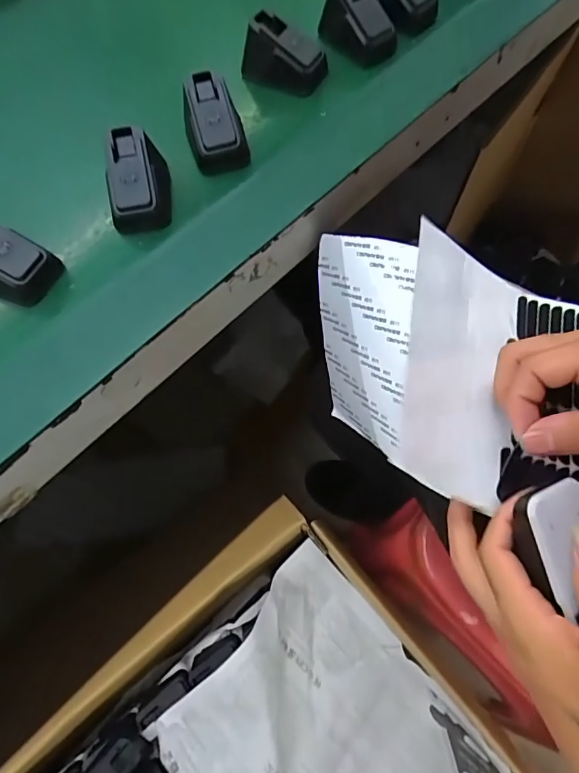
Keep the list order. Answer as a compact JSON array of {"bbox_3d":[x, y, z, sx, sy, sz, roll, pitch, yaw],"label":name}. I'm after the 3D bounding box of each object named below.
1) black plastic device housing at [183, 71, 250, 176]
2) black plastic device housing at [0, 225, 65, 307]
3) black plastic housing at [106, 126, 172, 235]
[{"bbox_3d":[-0.060,-0.208,0.368,0.044,0.041,0.061,-15,67,-3],"label":"black plastic device housing"},{"bbox_3d":[-0.198,-0.087,0.318,0.063,0.040,0.040,20,69,11],"label":"black plastic device housing"},{"bbox_3d":[-0.112,-0.153,0.343,0.040,0.040,0.061,-7,67,0],"label":"black plastic housing"}]

